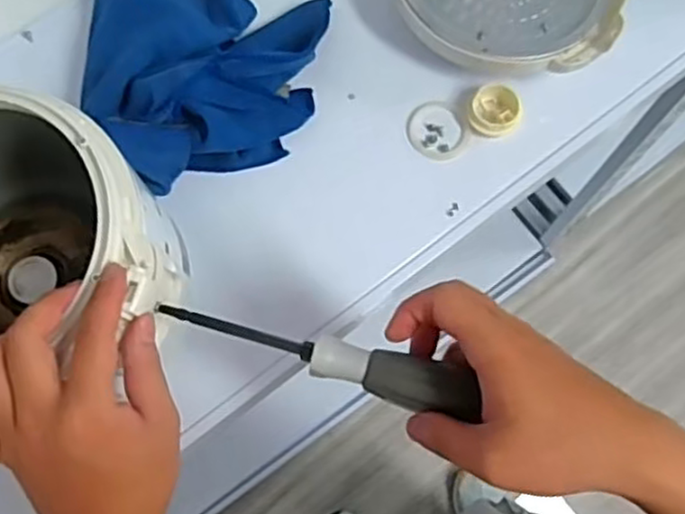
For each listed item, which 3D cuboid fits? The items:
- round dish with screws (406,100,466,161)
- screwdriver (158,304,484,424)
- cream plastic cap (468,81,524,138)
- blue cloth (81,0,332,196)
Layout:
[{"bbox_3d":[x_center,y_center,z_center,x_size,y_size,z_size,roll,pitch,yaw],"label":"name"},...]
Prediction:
[{"bbox_3d":[0.082,-0.110,0.631,0.048,0.007,0.053,-26,75,-7],"label":"round dish with screws"},{"bbox_3d":[-0.017,0.053,0.412,0.183,0.035,0.031,15,74,9],"label":"screwdriver"},{"bbox_3d":[0.132,-0.126,0.620,0.043,0.021,0.046,0,74,0],"label":"cream plastic cap"},{"bbox_3d":[-0.123,-0.165,0.611,0.200,0.079,0.233,8,74,3],"label":"blue cloth"}]

